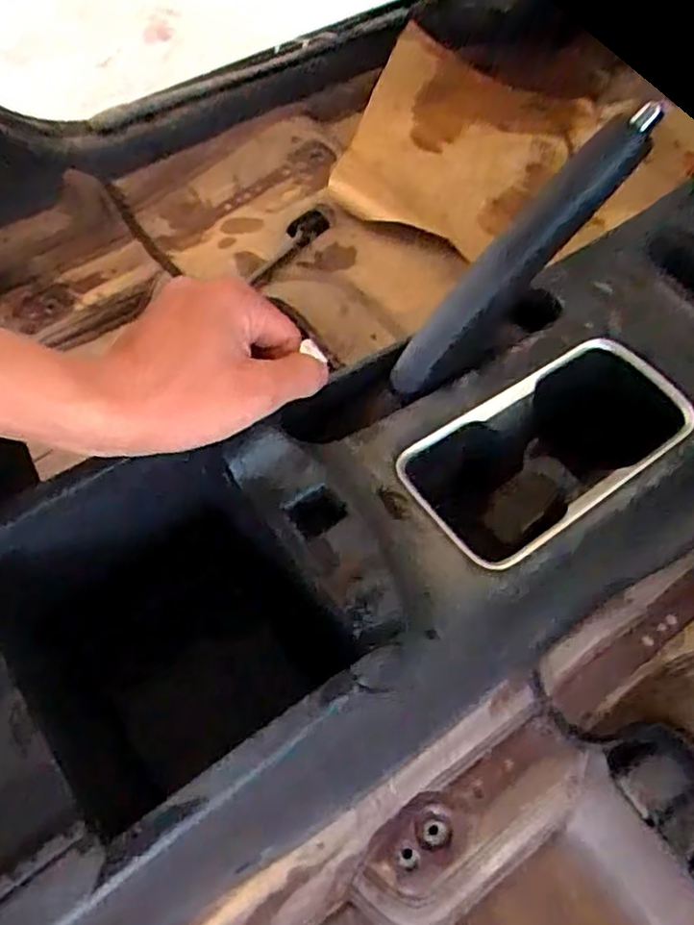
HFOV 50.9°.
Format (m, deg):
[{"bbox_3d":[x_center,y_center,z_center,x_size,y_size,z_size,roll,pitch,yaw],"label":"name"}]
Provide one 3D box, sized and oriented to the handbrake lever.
[{"bbox_3d":[0.096,-0.116,0.423,0.199,0.035,0.025,-46,66,22],"label":"handbrake lever"}]

